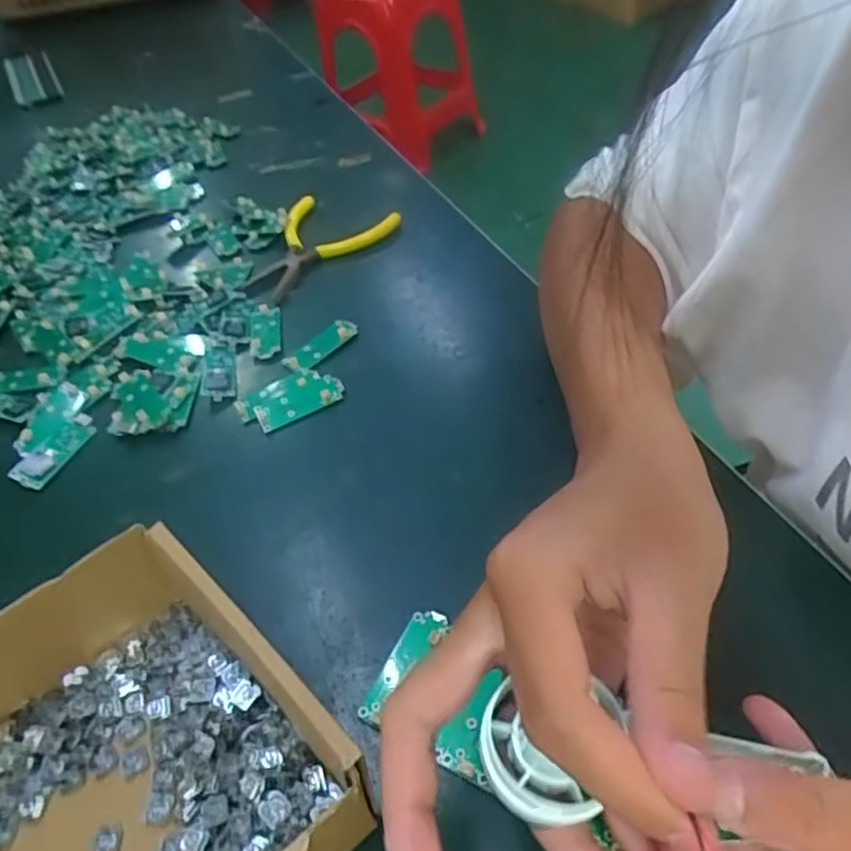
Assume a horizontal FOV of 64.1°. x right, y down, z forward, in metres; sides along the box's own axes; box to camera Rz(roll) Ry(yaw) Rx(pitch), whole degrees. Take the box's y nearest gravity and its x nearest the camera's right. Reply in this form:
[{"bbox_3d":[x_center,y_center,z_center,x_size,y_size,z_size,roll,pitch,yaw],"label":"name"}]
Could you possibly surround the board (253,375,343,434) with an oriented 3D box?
[{"bbox_3d":[-0.072,-0.014,0.389,0.050,0.005,0.020,-25,63,-10],"label":"board"}]

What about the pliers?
[{"bbox_3d":[-0.084,-0.132,0.500,0.084,0.014,0.117,19,52,23],"label":"pliers"}]

